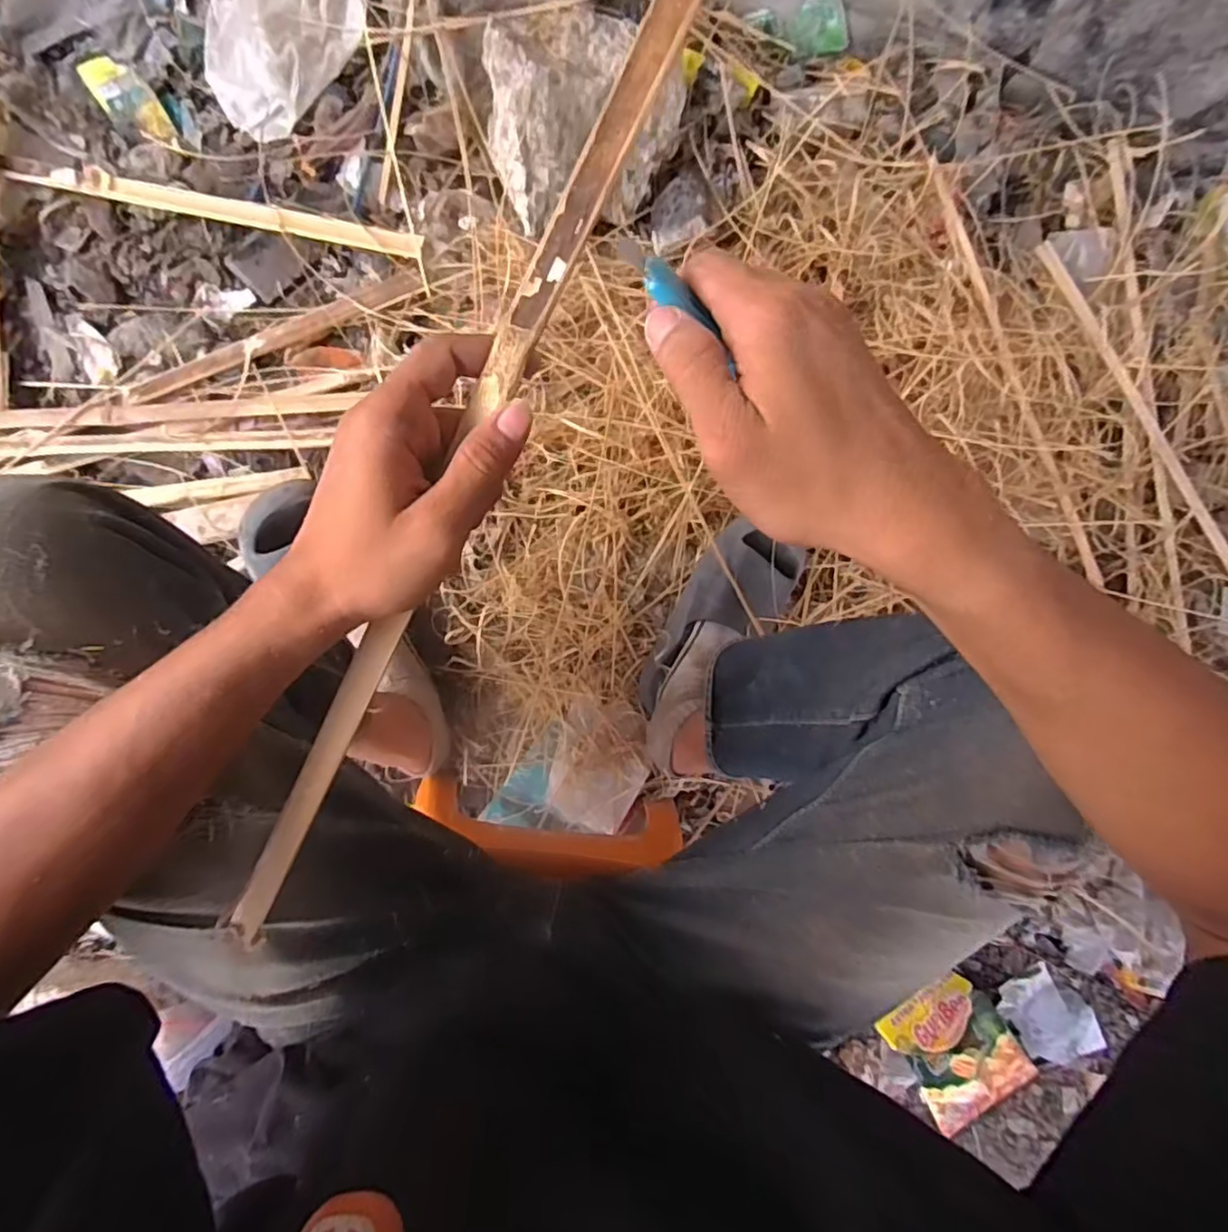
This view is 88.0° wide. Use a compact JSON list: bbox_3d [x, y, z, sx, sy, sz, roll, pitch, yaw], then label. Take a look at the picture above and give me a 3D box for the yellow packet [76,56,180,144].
[{"bbox_3d":[-0.533,-0.566,0.698,0.049,0.010,0.103,-37,95,-6],"label":"yellow packet"}]

